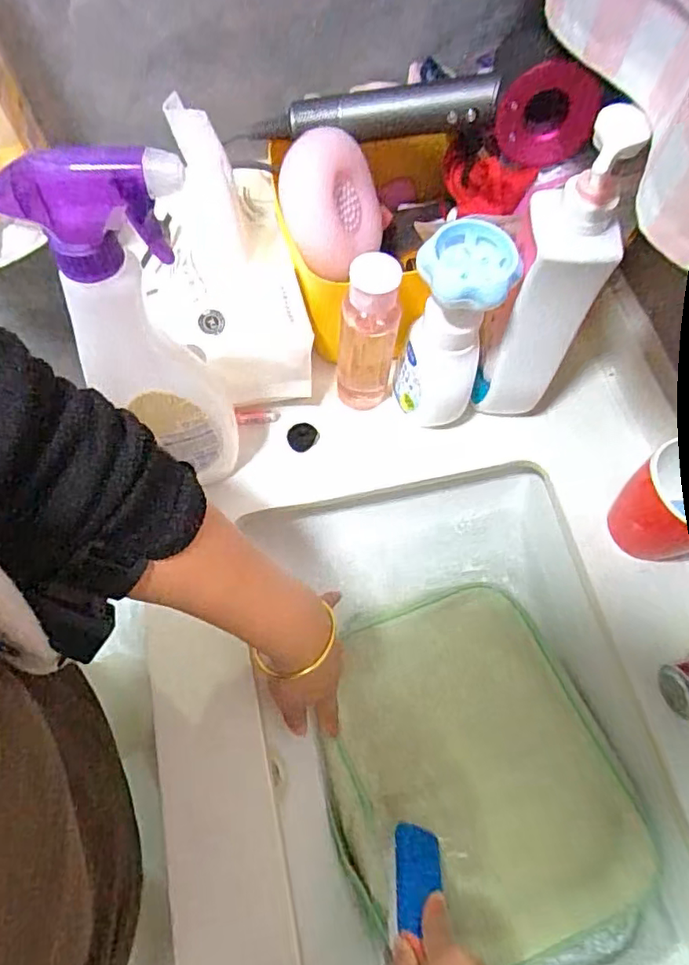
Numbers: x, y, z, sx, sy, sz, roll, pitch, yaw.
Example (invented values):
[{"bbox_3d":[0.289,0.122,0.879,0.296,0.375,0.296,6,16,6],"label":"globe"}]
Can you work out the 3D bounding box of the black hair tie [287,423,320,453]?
[{"bbox_3d":[-0.039,-0.041,0.539,0.025,0.011,0.025,38,71,14],"label":"black hair tie"}]

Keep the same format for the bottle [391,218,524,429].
[{"bbox_3d":[0.084,-0.121,0.485,0.069,0.172,0.069,5,66,0],"label":"bottle"}]

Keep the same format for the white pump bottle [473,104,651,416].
[{"bbox_3d":[0.152,-0.139,0.447,0.060,0.253,0.057,2,66,-1],"label":"white pump bottle"}]

